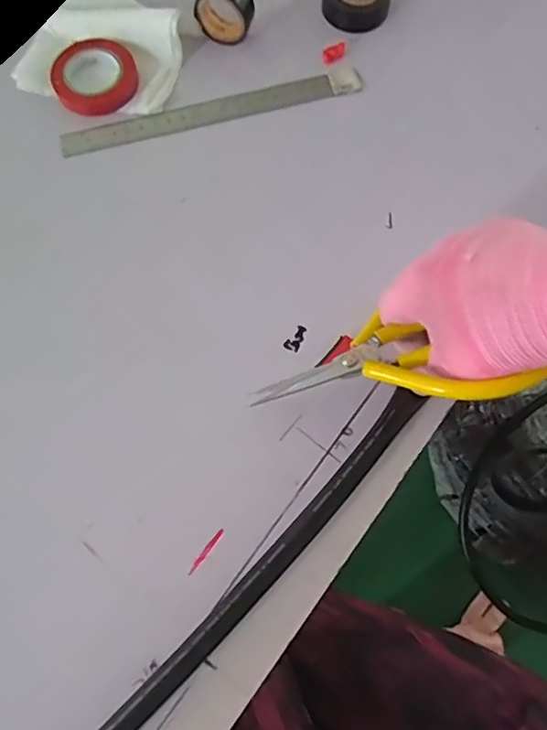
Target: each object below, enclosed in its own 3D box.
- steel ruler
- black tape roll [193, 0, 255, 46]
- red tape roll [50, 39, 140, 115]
[{"bbox_3d":[-0.044,-0.184,0.400,0.217,0.008,0.018,-14,73,-4],"label":"steel ruler"},{"bbox_3d":[-0.035,-0.256,0.403,0.042,0.044,0.019,19,74,6],"label":"black tape roll"},{"bbox_3d":[-0.130,-0.211,0.400,0.060,0.012,0.053,-18,73,-5],"label":"red tape roll"}]

